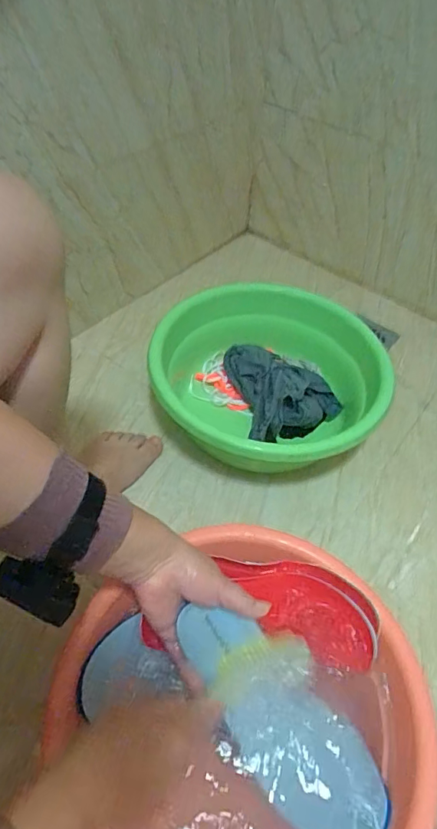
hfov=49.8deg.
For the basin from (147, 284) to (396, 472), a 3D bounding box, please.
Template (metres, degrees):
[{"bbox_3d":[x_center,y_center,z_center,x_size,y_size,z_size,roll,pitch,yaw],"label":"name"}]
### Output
[{"bbox_3d":[0.075,-0.044,0.759,0.334,0.138,0.339,2,52,-3],"label":"basin"}]

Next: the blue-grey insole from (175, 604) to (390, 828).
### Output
[{"bbox_3d":[0.052,0.280,0.438,0.091,0.034,0.233,-36,73,-29],"label":"blue-grey insole"}]

